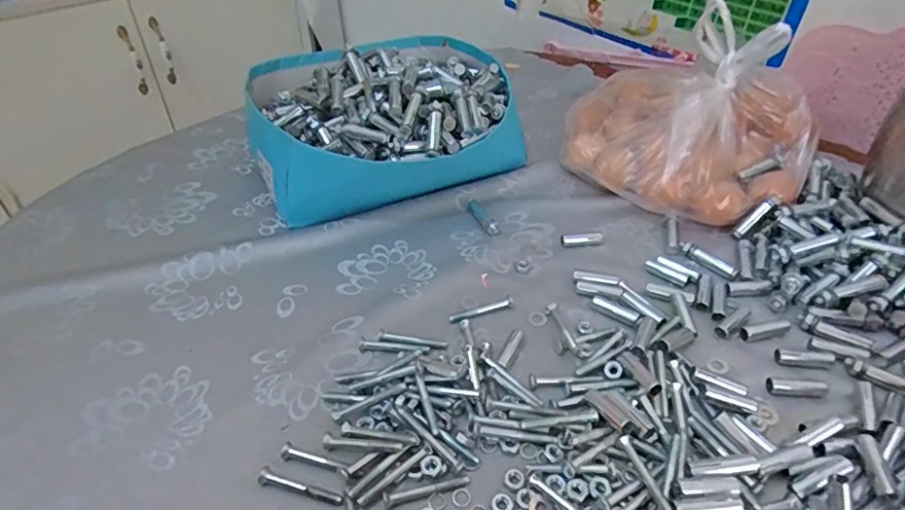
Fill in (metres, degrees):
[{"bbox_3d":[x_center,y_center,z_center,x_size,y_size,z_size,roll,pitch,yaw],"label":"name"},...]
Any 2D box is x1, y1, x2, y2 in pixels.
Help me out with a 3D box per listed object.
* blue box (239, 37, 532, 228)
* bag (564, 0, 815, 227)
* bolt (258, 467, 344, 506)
[{"bbox_3d":[-0.077,-0.160,0.618,0.277,0.116,0.264,-9,42,-10],"label":"blue box"},{"bbox_3d":[0.233,-0.136,0.552,0.242,0.156,0.155,20,46,22],"label":"bag"},{"bbox_3d":[-0.095,0.146,0.346,0.056,0.005,0.010,13,43,14],"label":"bolt"}]

